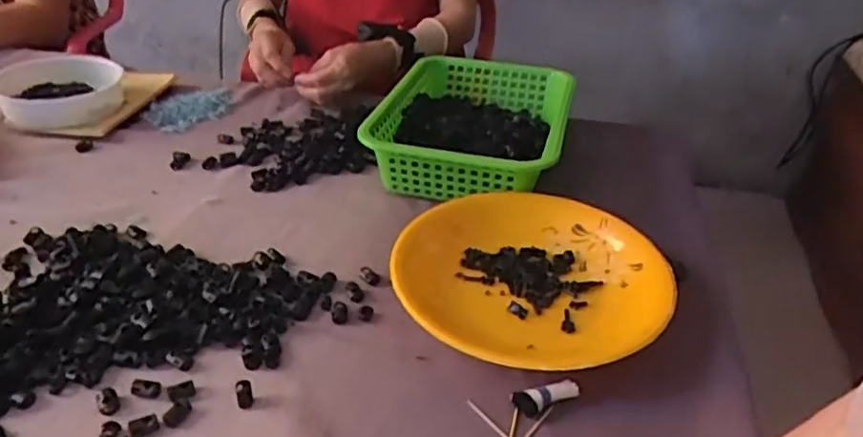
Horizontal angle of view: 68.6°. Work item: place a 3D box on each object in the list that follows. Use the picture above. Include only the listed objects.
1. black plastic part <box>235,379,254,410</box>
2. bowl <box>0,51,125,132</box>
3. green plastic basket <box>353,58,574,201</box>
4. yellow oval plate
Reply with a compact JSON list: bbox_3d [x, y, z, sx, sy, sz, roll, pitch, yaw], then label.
[{"bbox_3d":[-0.142,0.132,0.478,0.012,0.015,0.018,-13,36,-22],"label":"black plastic part"},{"bbox_3d":[-0.521,-0.174,0.887,0.162,0.063,0.158,1,33,-1],"label":"bowl"},{"bbox_3d":[0.060,-0.124,0.814,0.195,0.088,0.329,11,34,14],"label":"green plastic basket"},{"bbox_3d":[0.095,0.053,0.574,0.222,0.060,0.234,17,36,22],"label":"yellow oval plate"}]

